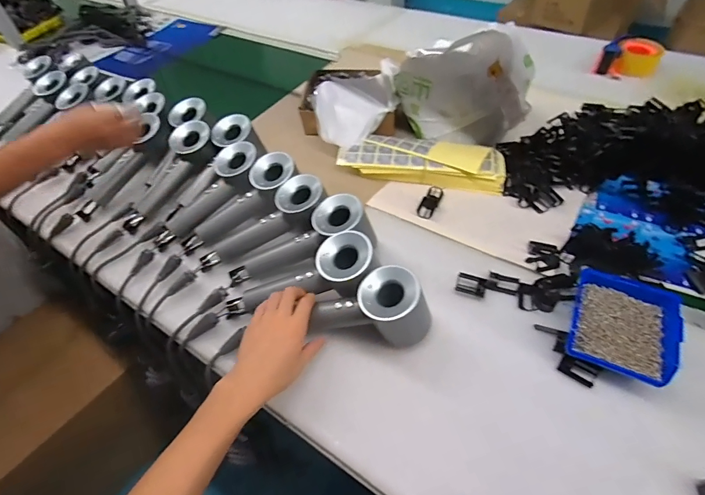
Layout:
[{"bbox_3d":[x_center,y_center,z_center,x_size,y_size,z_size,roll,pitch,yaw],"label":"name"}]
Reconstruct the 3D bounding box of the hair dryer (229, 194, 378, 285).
[{"bbox_3d":[-0.075,0.020,0.603,0.240,0.096,0.090,-27,48,10],"label":"hair dryer"}]

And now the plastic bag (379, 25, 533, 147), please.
[{"bbox_3d":[0.216,-0.332,0.798,0.283,0.195,0.169,11,51,13],"label":"plastic bag"}]

